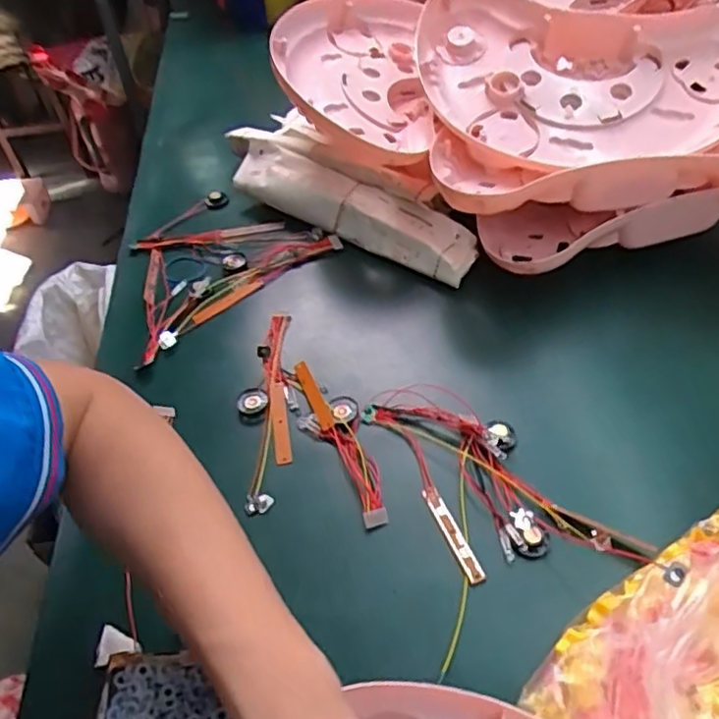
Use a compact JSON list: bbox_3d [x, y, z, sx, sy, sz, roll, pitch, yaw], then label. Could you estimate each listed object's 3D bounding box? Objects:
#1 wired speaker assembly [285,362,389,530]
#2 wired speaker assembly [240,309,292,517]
[{"bbox_3d":[-0.016,0.062,0.529,0.047,0.011,0.164,-22,51,-13],"label":"wired speaker assembly"},{"bbox_3d":[-0.082,0.037,0.566,0.042,0.013,0.210,-7,49,0],"label":"wired speaker assembly"}]

